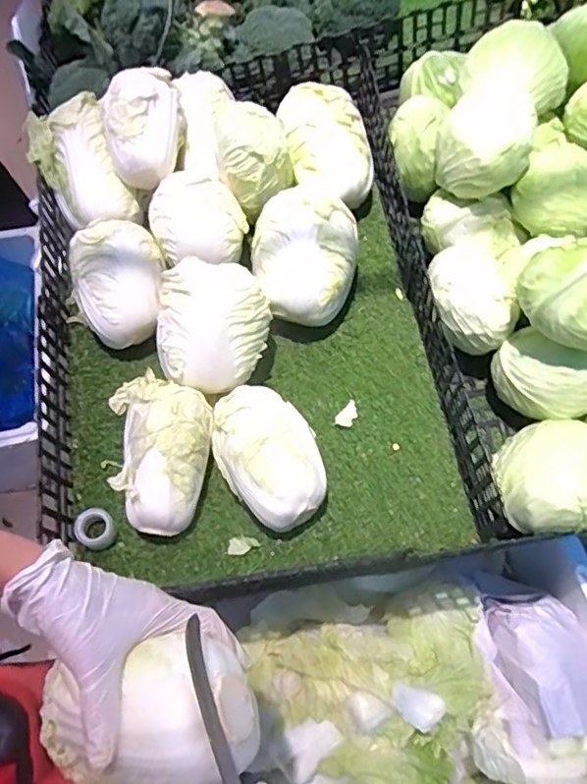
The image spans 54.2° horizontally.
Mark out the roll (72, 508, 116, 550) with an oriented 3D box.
[{"bbox_3d":[-0.224,0.156,0.652,0.041,0.031,0.041,0,64,1],"label":"roll"}]

